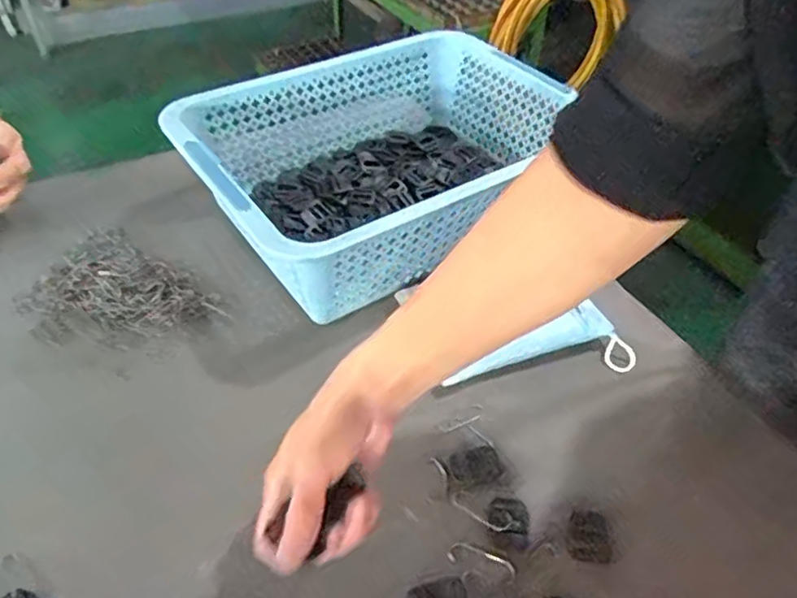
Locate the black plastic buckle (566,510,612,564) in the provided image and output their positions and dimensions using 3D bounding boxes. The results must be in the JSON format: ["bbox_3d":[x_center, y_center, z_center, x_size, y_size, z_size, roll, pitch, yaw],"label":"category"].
[{"bbox_3d":[0.131,0.163,0.433,0.029,0.004,0.037,3,45,3],"label":"black plastic buckle"}]

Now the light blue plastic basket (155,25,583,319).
[{"bbox_3d":[-0.008,-0.147,0.658,0.383,0.114,0.277,-28,52,-25],"label":"light blue plastic basket"}]

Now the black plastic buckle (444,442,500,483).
[{"bbox_3d":[0.057,0.124,0.472,0.038,0.004,0.030,-12,47,-12],"label":"black plastic buckle"}]

